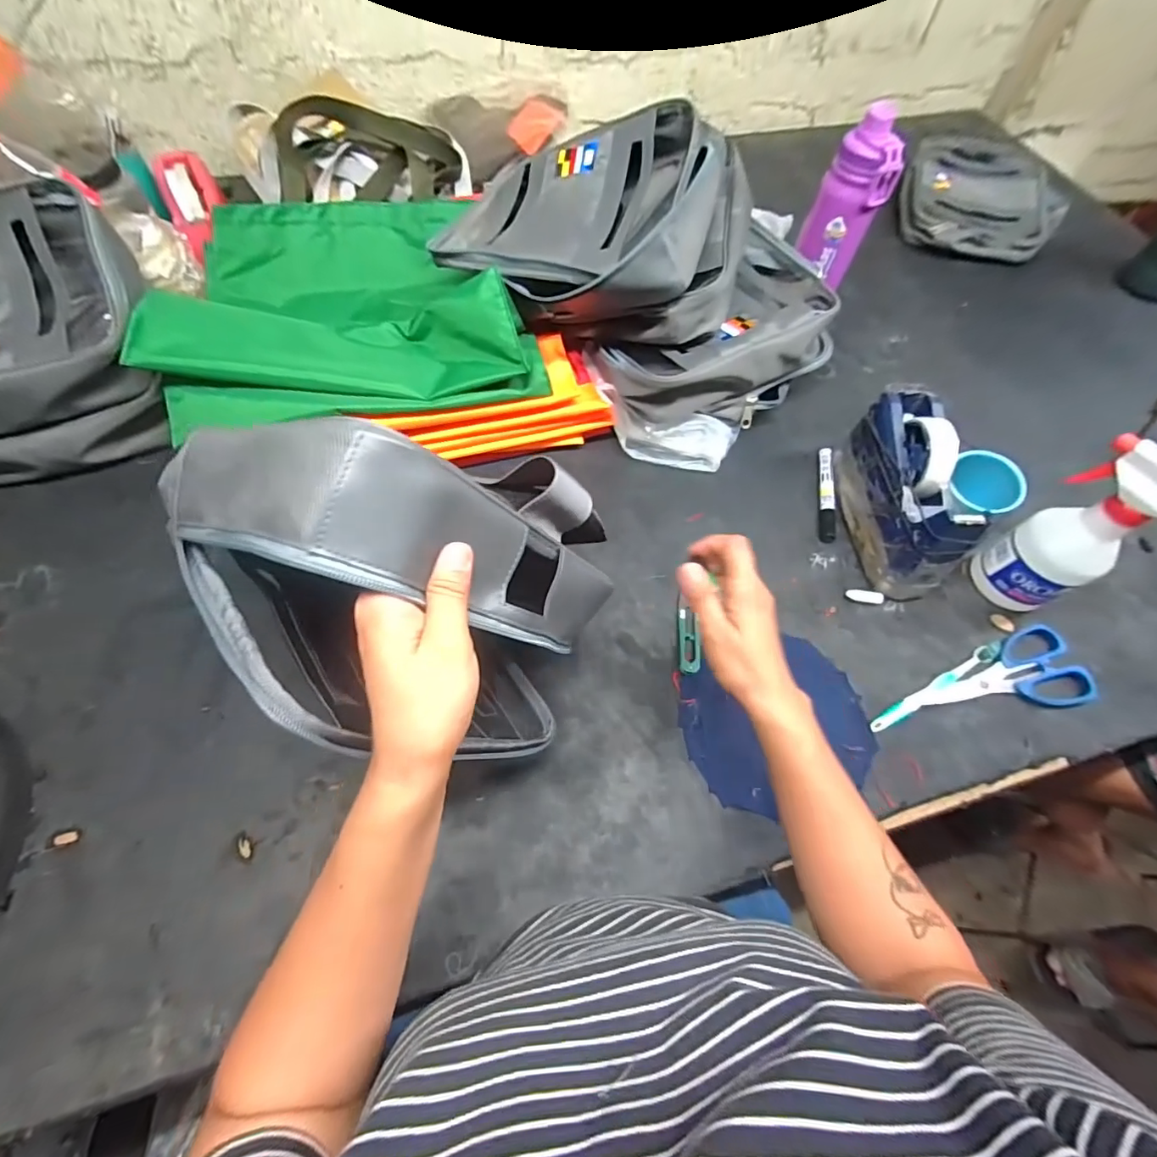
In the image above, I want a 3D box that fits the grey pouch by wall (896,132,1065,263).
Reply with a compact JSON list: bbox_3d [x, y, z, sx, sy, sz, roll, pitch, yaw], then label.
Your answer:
[{"bbox_3d":[0.706,-0.674,0.896,0.253,0.058,0.331,24,64,10],"label":"grey pouch by wall"}]

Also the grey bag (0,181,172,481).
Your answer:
[{"bbox_3d":[-0.611,-0.251,0.543,0.281,0.172,0.237,-20,66,-13],"label":"grey bag"}]

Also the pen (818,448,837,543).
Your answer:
[{"bbox_3d":[0.300,-0.103,0.608,0.017,0.013,0.138,12,63,3],"label":"pen"}]

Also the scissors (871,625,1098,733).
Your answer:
[{"bbox_3d":[0.398,0.116,0.497,0.233,0.014,0.078,-17,65,-12],"label":"scissors"}]

